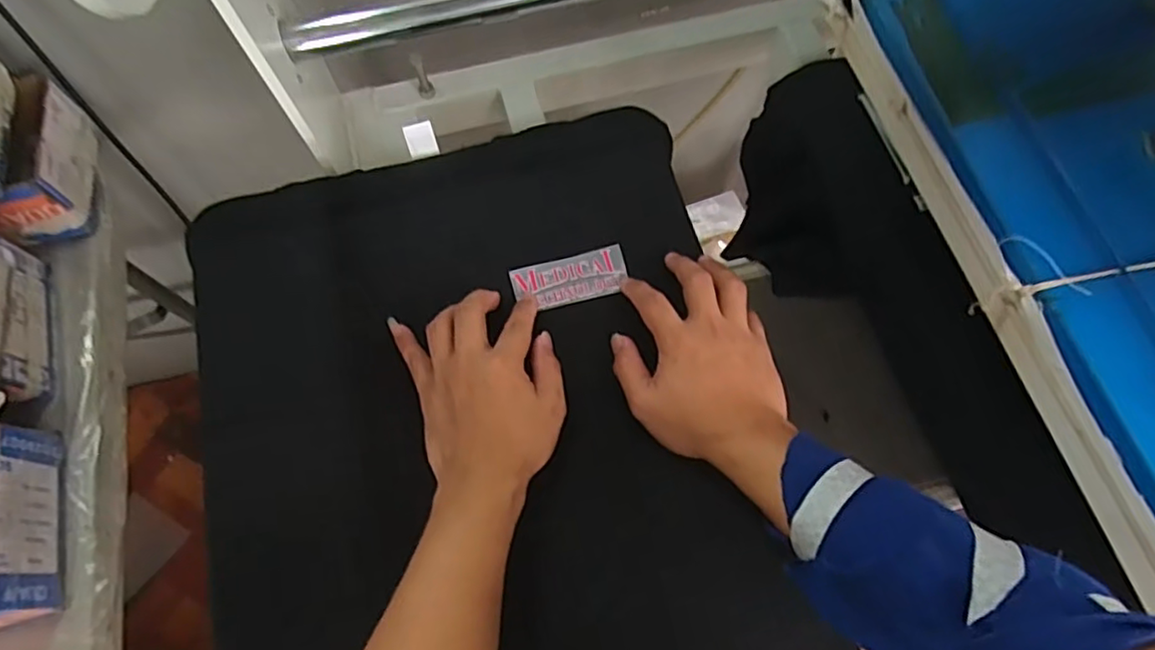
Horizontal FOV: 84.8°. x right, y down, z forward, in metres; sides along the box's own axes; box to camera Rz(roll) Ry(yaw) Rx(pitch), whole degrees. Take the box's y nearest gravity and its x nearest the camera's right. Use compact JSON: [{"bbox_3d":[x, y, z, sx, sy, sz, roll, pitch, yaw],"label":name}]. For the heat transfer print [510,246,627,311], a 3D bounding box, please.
[{"bbox_3d":[-0.006,-0.038,0.518,0.093,0.006,0.042,-13,68,-4],"label":"heat transfer print"}]

